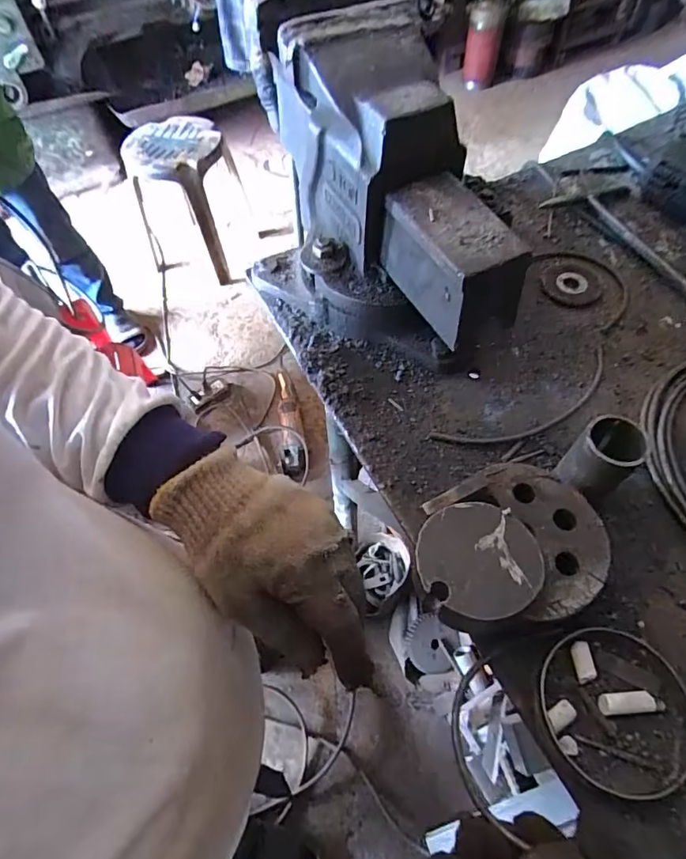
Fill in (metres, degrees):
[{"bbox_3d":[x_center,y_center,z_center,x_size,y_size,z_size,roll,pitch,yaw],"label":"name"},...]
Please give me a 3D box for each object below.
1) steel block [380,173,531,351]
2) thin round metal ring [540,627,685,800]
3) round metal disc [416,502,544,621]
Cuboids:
[{"bbox_3d":[0.086,-0.138,0.394,0.067,0.072,0.113,-25,60,-12],"label":"steel block"},{"bbox_3d":[0.172,0.175,0.304,0.088,0.014,0.089,-1,58,2],"label":"thin round metal ring"},{"bbox_3d":[0.081,0.076,0.288,0.070,0.004,0.067,-1,58,2],"label":"round metal disc"}]

